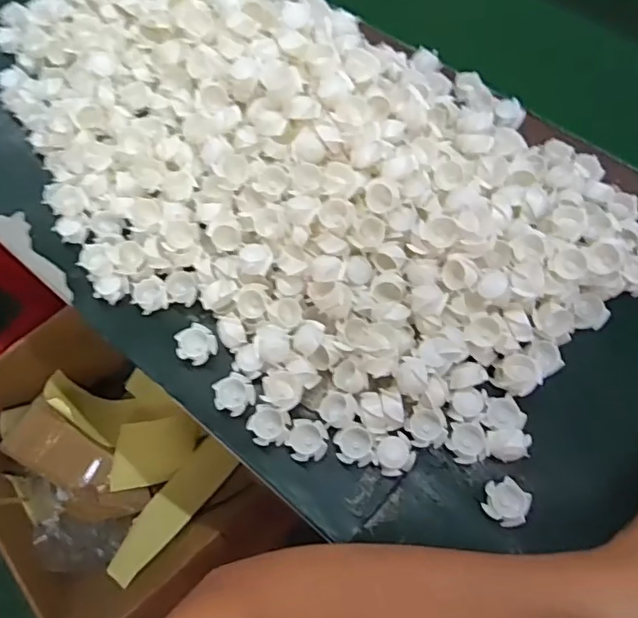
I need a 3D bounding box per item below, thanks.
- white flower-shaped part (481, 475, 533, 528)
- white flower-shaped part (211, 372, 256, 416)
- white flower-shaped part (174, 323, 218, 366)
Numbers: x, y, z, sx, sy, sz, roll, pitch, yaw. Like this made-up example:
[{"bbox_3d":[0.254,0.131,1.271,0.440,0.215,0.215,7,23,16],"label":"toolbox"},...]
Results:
[{"bbox_3d":[0.138,0.141,0.417,0.031,0.013,0.033,-1,65,2],"label":"white flower-shaped part"},{"bbox_3d":[-0.069,0.070,0.463,0.033,0.015,0.030,-28,66,-10],"label":"white flower-shaped part"},{"bbox_3d":[-0.104,0.030,0.481,0.033,0.015,0.030,-31,67,-11],"label":"white flower-shaped part"}]

